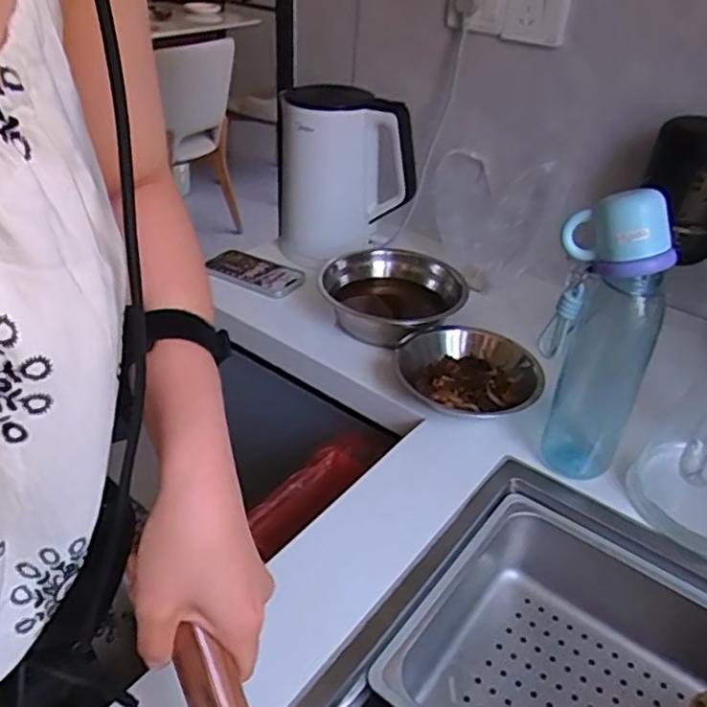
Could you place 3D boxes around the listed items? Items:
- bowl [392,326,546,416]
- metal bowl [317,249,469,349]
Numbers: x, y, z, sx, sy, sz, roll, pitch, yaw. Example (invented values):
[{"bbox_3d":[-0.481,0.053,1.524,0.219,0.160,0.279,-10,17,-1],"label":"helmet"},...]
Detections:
[{"bbox_3d":[0.132,0.024,0.734,0.165,0.056,0.129,-2,36,-6],"label":"bowl"},{"bbox_3d":[0.050,-0.075,0.852,0.174,0.080,0.174,2,36,-1],"label":"metal bowl"}]

